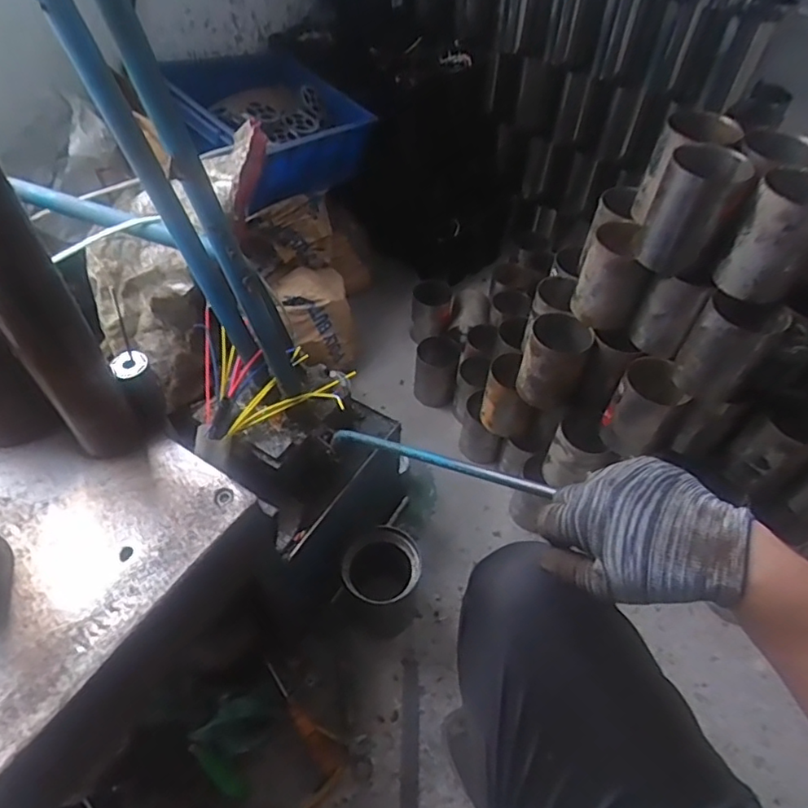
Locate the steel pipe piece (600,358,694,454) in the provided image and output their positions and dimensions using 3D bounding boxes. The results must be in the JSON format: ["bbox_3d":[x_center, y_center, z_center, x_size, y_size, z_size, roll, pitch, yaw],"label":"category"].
[{"bbox_3d":[0.350,0.004,0.824,0.085,0.139,0.080,1,51,-1],"label":"steel pipe piece"}]

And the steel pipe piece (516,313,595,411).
[{"bbox_3d":[0.236,-0.063,0.901,0.093,0.133,0.095,1,51,-1],"label":"steel pipe piece"}]

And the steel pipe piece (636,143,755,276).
[{"bbox_3d":[0.364,-0.247,0.714,0.093,0.137,0.081,17,52,12],"label":"steel pipe piece"}]

